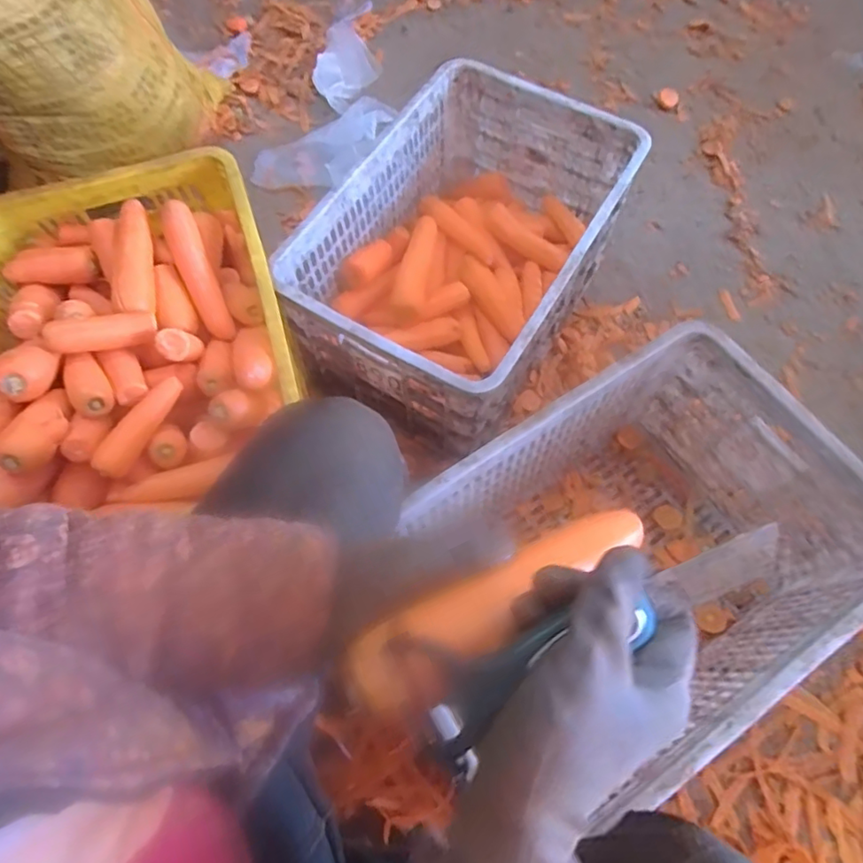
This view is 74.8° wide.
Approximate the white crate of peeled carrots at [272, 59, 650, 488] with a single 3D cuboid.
[{"bbox_3d":[0.059,-0.271,0.877,0.347,0.241,0.535,26,70,13],"label":"white crate of peeled carrots"}]

